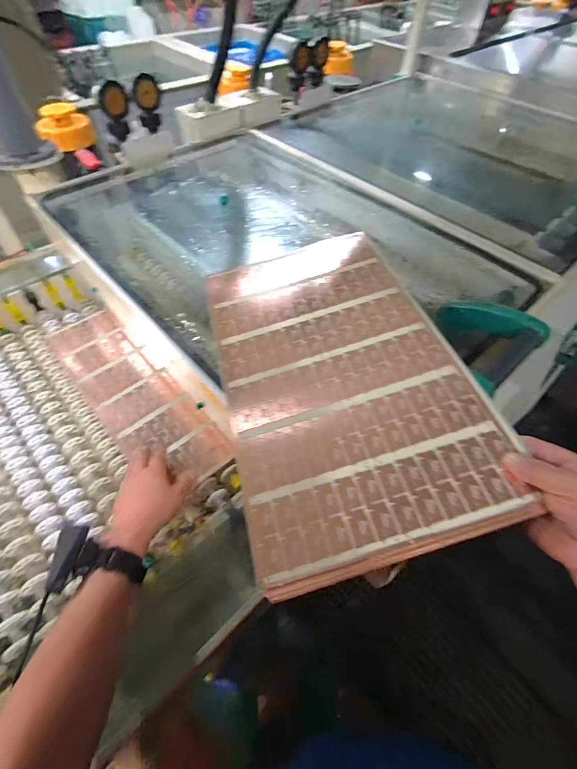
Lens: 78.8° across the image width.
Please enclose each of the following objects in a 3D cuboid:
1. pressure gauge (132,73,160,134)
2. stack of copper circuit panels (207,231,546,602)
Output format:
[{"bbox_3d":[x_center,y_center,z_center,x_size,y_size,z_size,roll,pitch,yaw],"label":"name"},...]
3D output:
[{"bbox_3d":[-0.358,-0.720,0.903,0.061,0.121,0.030,-16,57,-13],"label":"pressure gauge"},{"bbox_3d":[0.058,-0.035,0.494,0.293,0.012,0.523,-17,53,0],"label":"stack of copper circuit panels"}]

